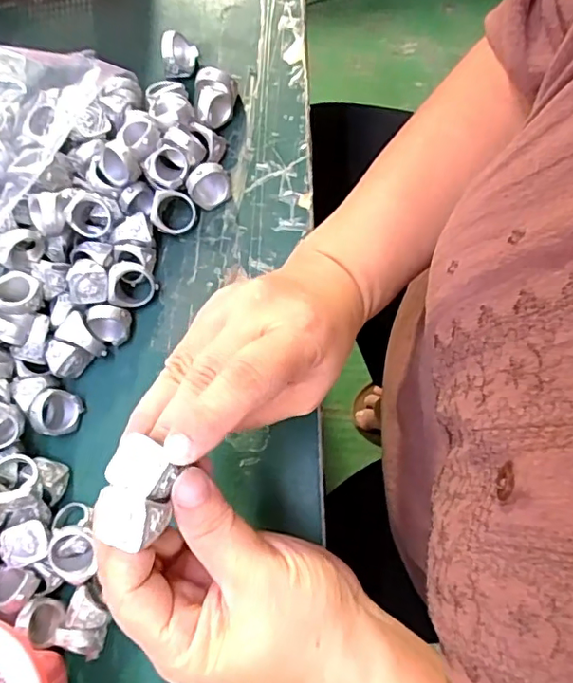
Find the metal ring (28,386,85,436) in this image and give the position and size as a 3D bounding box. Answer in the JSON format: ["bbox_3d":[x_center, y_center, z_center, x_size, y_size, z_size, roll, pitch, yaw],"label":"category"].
[{"bbox_3d":[-0.136,0.041,0.322,0.016,0.028,0.026,-10,60,46],"label":"metal ring"}]

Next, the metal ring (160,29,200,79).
[{"bbox_3d":[-0.072,-0.195,0.375,0.022,0.022,0.024,-2,75,8],"label":"metal ring"}]

